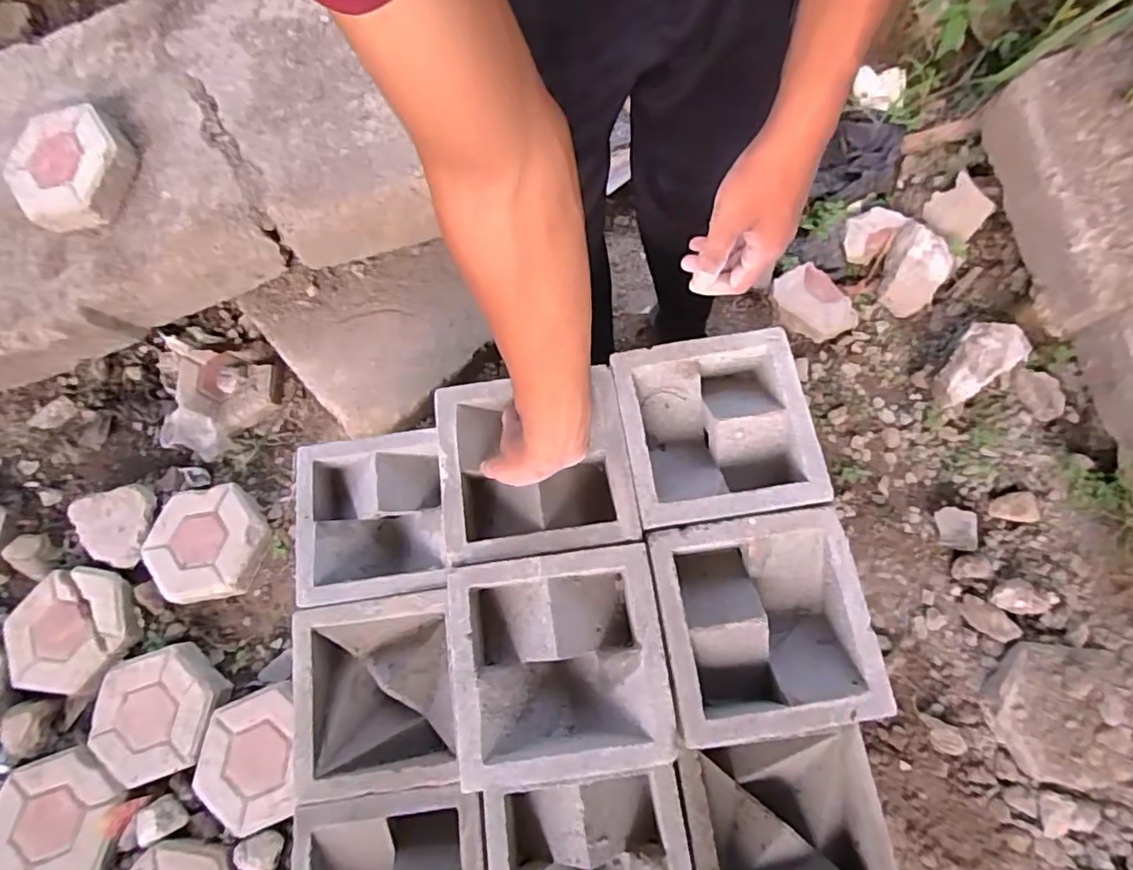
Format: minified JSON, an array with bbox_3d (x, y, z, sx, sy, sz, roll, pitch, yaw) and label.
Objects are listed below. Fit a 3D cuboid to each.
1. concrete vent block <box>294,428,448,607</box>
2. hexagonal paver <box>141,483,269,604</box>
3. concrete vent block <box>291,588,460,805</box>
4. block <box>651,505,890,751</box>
[{"bbox_3d":[-0.238,0.104,0.737,0.170,0.071,0.197,-9,70,-1],"label":"concrete vent block"},{"bbox_3d":[-0.656,0.195,1.072,0.208,0.047,0.203,-12,70,-2],"label":"hexagonal paver"},{"bbox_3d":[-0.213,0.290,0.671,0.169,0.076,0.194,-8,70,0],"label":"concrete vent block"},{"bbox_3d":[0.193,0.191,0.607,0.200,0.085,0.202,-9,72,-1],"label":"block"}]

